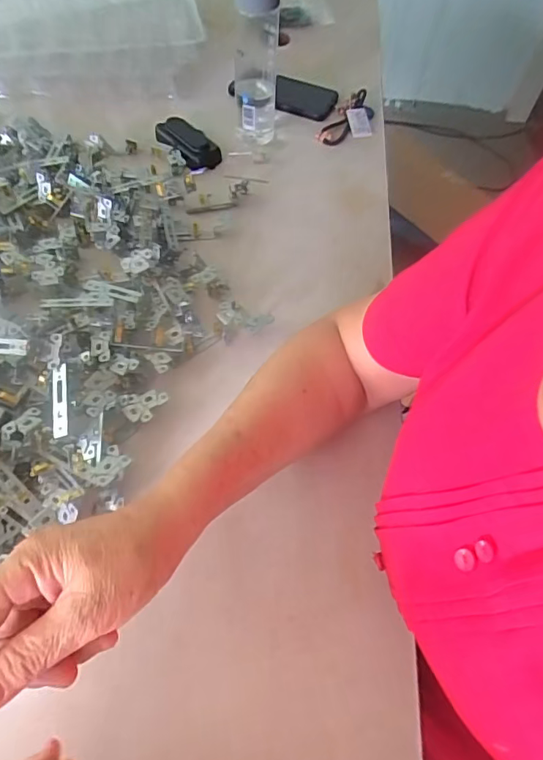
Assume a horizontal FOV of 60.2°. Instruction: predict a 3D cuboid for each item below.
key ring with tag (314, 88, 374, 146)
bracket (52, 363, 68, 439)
[{"bbox_3d":[0.122,-0.391,0.708,0.065,0.015,0.143,24,63,12],"label":"key ring with tag"},{"bbox_3d":[-0.184,0.017,0.408,0.014,0.005,0.069,-15,62,1],"label":"bracket"}]

